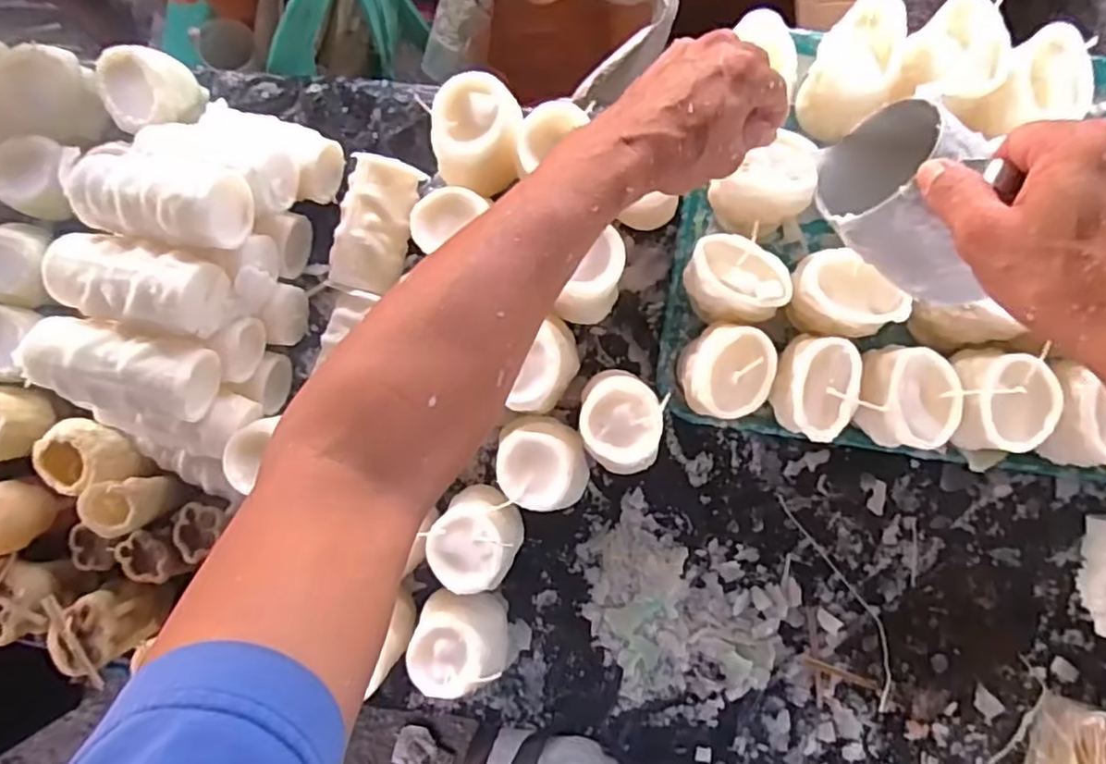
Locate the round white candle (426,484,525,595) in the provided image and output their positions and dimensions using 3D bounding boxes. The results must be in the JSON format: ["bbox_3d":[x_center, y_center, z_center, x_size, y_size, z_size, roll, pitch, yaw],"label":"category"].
[{"bbox_3d":[-0.060,0.131,0.565,0.065,0.111,0.088,7,92,6],"label":"round white candle"}]

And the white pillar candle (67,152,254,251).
[{"bbox_3d":[-0.298,-0.137,0.492,0.116,0.052,0.065,12,92,5],"label":"white pillar candle"}]

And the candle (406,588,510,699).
[{"bbox_3d":[-0.076,0.213,0.558,0.065,0.104,0.083,-38,87,5],"label":"candle"}]

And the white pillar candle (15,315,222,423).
[{"bbox_3d":[-0.328,-0.010,0.494,0.126,0.057,0.066,10,92,-9],"label":"white pillar candle"}]

